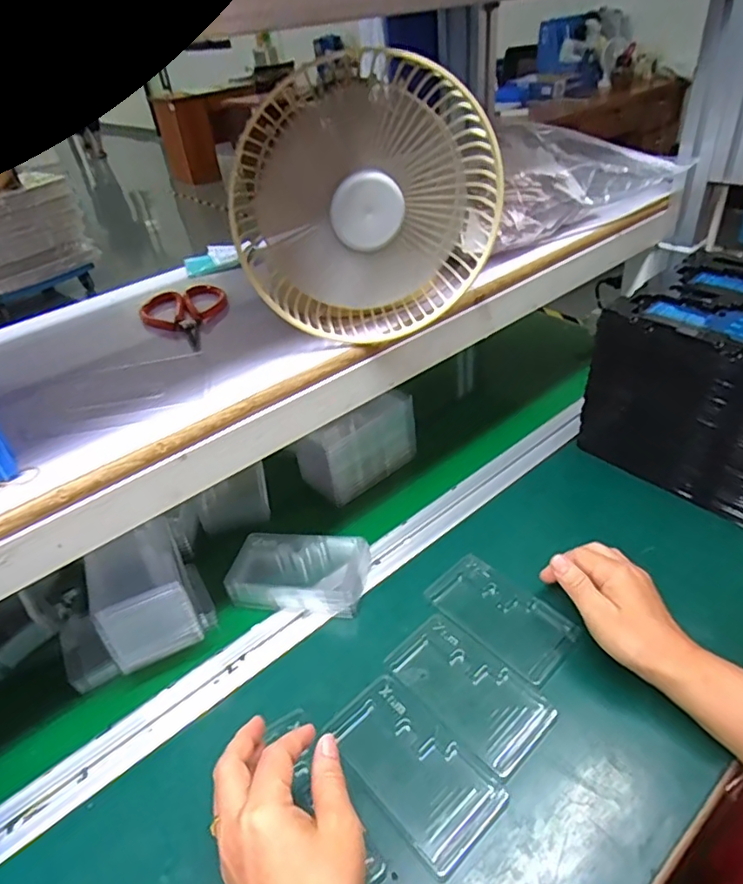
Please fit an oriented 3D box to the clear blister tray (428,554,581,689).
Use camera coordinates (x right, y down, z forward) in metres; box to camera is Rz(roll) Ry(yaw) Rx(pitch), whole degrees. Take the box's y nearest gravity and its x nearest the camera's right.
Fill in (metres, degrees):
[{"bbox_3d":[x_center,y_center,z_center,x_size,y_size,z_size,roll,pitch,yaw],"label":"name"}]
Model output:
[{"bbox_3d":[0.118,0.155,0.519,0.072,0.009,0.128,-31,45,-30],"label":"clear blister tray"}]

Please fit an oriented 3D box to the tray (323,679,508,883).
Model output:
[{"bbox_3d":[0.029,0.238,0.422,0.070,0.009,0.127,-31,45,-30],"label":"tray"}]

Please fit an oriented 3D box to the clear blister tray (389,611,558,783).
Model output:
[{"bbox_3d":[0.078,0.200,0.466,0.071,0.008,0.127,-31,45,-30],"label":"clear blister tray"}]

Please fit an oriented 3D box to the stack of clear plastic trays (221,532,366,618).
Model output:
[{"bbox_3d":[-0.073,0.128,0.559,0.129,0.036,0.076,4,38,11],"label":"stack of clear plastic trays"}]

